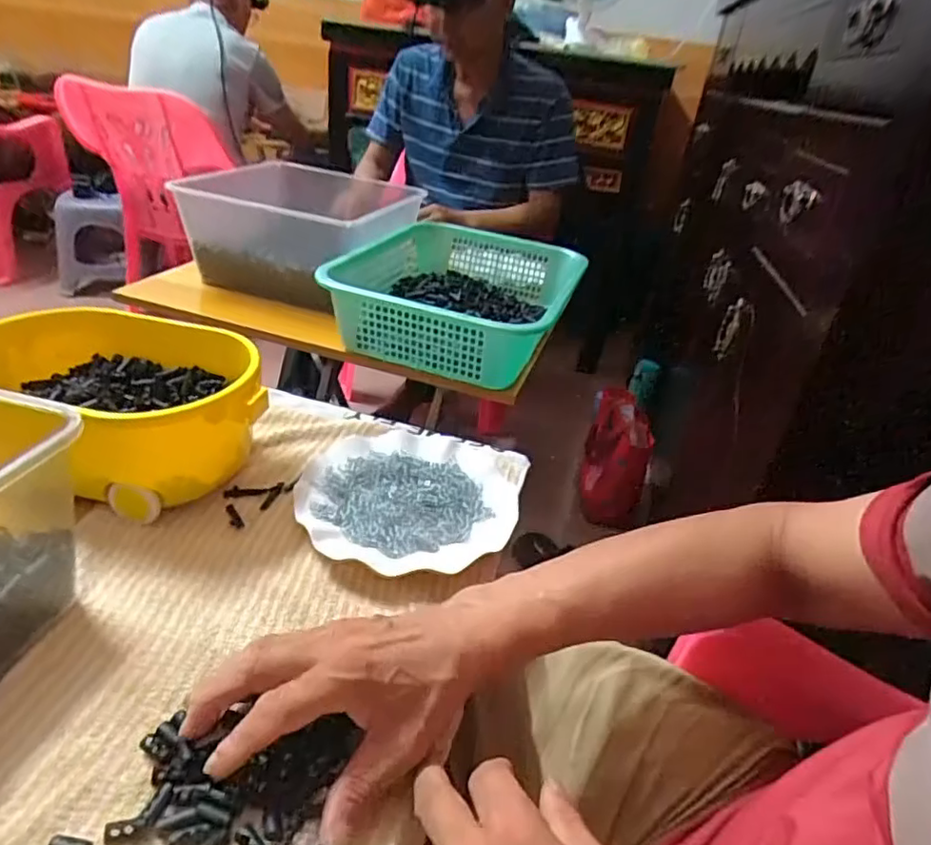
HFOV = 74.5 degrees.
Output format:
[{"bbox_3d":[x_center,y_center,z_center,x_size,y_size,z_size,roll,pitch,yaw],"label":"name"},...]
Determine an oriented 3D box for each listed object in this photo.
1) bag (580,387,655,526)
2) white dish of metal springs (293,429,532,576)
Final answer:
[{"bbox_3d":[0.339,0.083,1.389,0.144,0.275,0.153,12,31,7],"label":"bag"},{"bbox_3d":[-0.045,0.058,0.541,0.181,0.020,0.205,11,31,6],"label":"white dish of metal springs"}]

